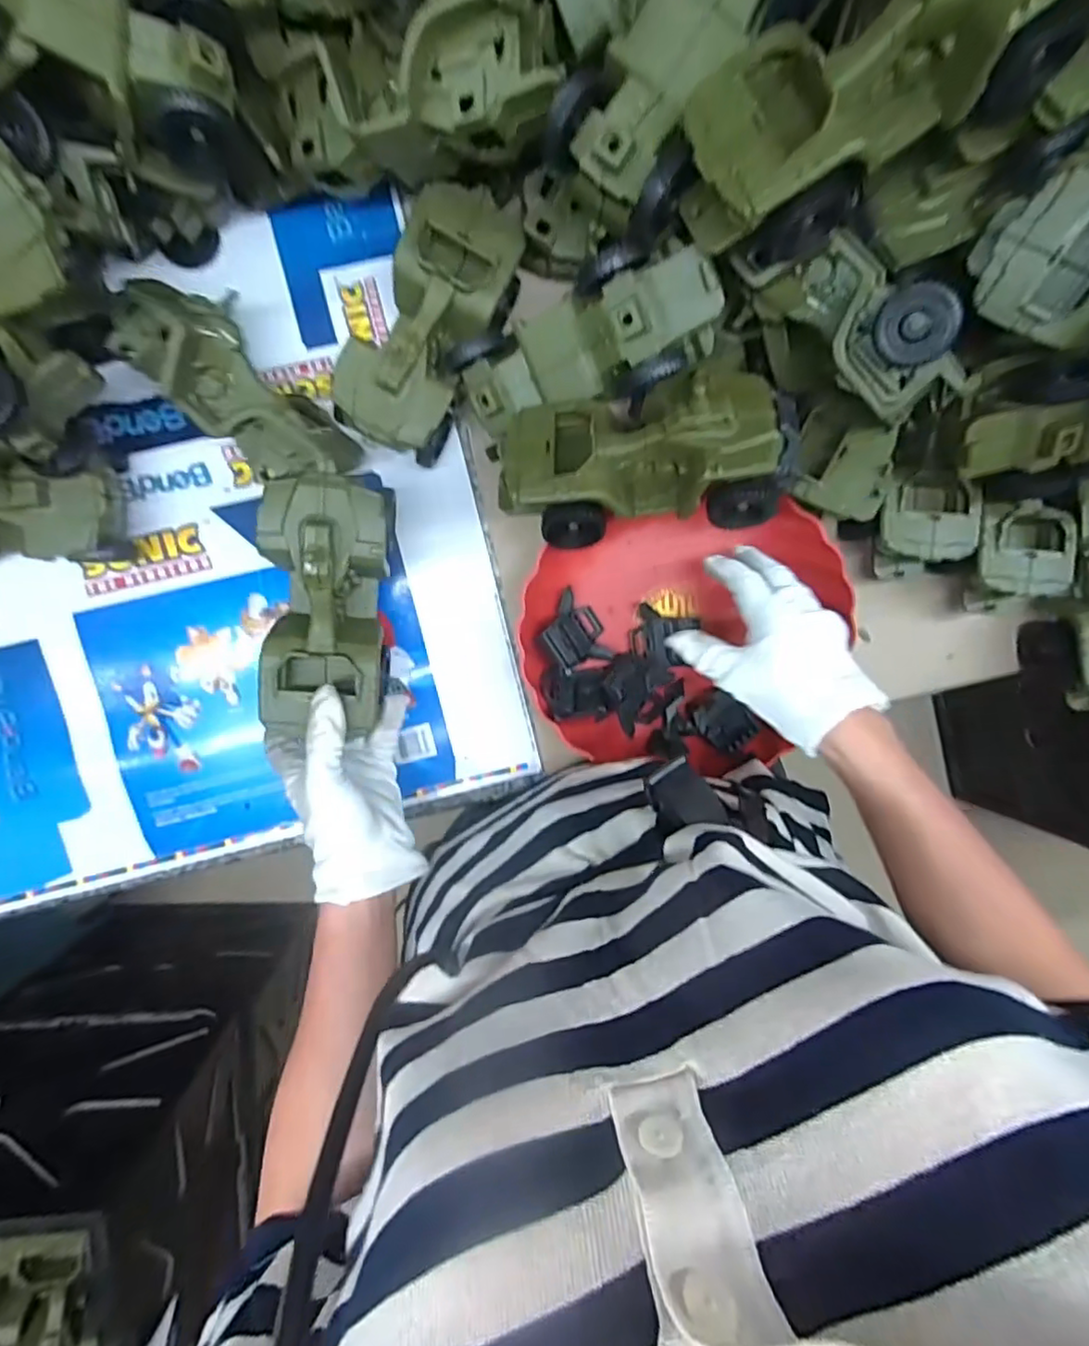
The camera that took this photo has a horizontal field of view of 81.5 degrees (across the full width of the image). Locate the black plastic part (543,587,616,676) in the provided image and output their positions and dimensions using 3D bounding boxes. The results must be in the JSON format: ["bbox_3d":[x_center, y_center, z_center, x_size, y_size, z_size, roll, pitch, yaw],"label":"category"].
[{"bbox_3d":[0.024,-0.031,0.504,0.050,0.029,0.063,-33,97,-1],"label":"black plastic part"}]

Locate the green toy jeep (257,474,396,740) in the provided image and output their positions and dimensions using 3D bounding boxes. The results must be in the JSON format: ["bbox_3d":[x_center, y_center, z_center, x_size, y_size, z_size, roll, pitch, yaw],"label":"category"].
[{"bbox_3d":[-0.147,-0.044,0.429,0.083,0.054,0.171,8,106,-5],"label":"green toy jeep"}]

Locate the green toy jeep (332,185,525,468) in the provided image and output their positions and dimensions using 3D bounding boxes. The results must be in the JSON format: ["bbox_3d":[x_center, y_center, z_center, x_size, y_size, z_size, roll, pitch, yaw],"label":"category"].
[{"bbox_3d":[-0.080,-0.241,0.447,0.083,0.064,0.177,26,93,-6],"label":"green toy jeep"}]

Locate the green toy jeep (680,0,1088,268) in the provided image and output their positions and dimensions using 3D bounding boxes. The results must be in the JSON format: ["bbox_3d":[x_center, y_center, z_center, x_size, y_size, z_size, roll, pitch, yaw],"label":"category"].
[{"bbox_3d":[0.162,-0.293,0.318,0.189,0.088,0.086,-22,97,25],"label":"green toy jeep"}]

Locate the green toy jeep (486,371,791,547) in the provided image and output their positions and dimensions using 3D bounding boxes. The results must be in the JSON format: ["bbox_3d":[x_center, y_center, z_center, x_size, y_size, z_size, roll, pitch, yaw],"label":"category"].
[{"bbox_3d":[0.062,-0.139,0.406,0.187,0.060,0.099,-2,95,12],"label":"green toy jeep"}]

